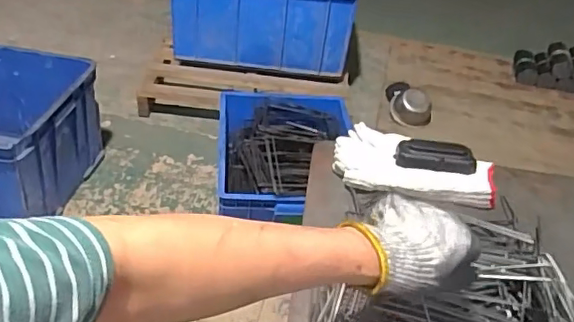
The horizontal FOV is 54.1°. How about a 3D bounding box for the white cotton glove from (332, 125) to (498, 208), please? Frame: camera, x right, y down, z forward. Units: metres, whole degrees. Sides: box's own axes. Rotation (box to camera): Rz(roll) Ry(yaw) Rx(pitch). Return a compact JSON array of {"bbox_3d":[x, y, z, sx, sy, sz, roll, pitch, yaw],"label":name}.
[{"bbox_3d":[0.172,0.008,0.767,0.210,0.033,0.118,11,34,10],"label":"white cotton glove"}]

